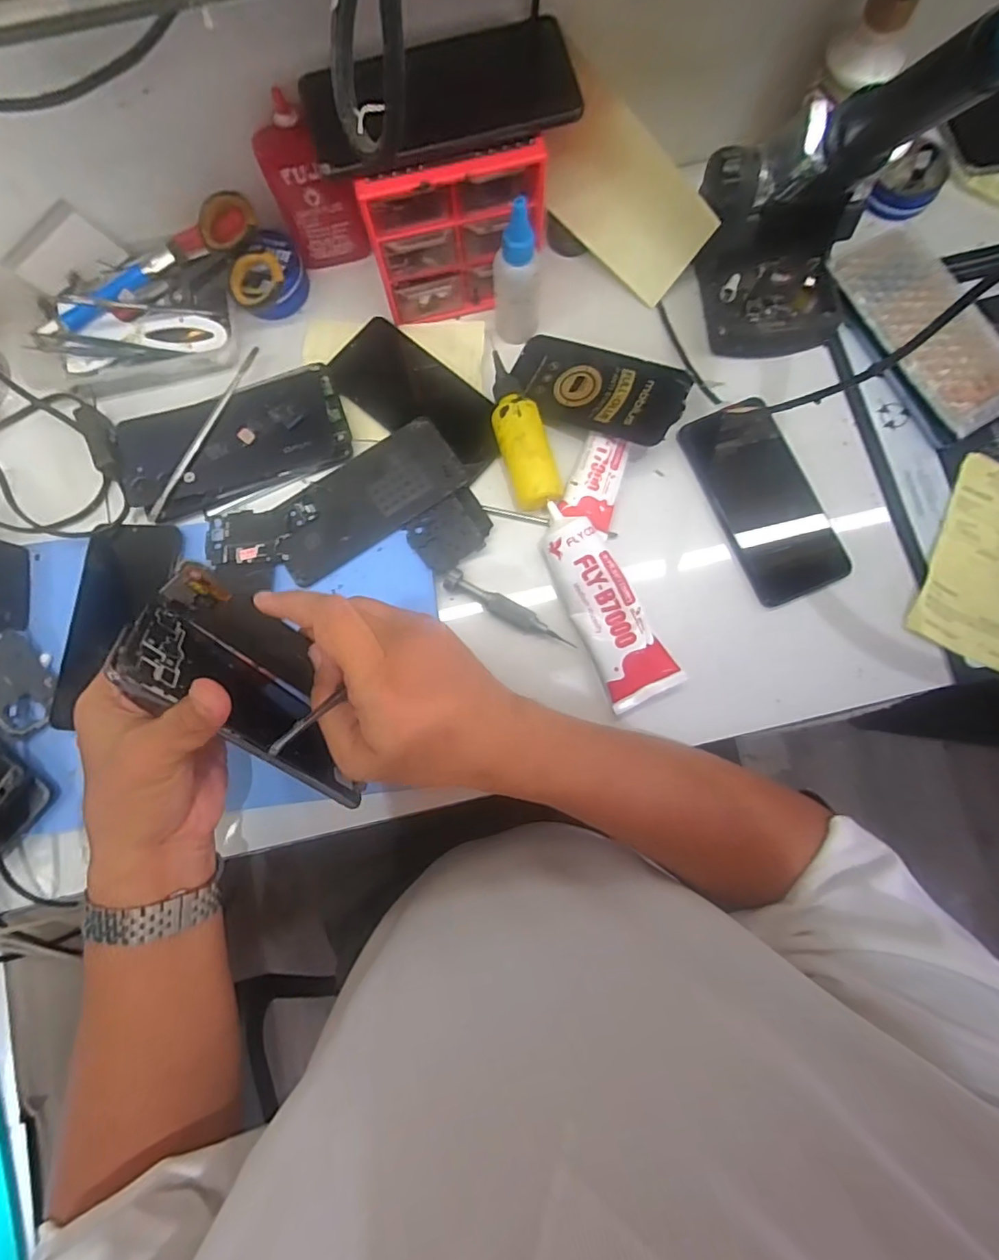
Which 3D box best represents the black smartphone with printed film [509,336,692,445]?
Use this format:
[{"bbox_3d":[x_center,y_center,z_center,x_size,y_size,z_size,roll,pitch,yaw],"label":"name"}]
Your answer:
[{"bbox_3d":[0.075,-0.193,0.423,0.143,0.011,0.068,33,85,24],"label":"black smartphone with printed film"}]

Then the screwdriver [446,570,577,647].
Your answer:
[{"bbox_3d":[0.006,-0.015,0.404,0.104,0.011,0.016,29,83,5],"label":"screwdriver"}]

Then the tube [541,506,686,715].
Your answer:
[{"bbox_3d":[0.076,-0.019,0.395,0.050,0.026,0.152,-27,82,-3],"label":"tube"}]

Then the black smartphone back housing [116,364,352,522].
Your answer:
[{"bbox_3d":[-0.210,-0.150,0.423,0.175,0.006,0.085,-18,82,-2],"label":"black smartphone back housing"}]

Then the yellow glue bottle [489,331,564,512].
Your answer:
[{"bbox_3d":[0.014,-0.155,0.413,0.037,0.035,0.128,-18,82,-1],"label":"yellow glue bottle"}]

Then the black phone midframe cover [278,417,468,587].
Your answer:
[{"bbox_3d":[-0.105,-0.103,0.422,0.155,0.004,0.071,-36,82,-4],"label":"black phone midframe cover"}]

